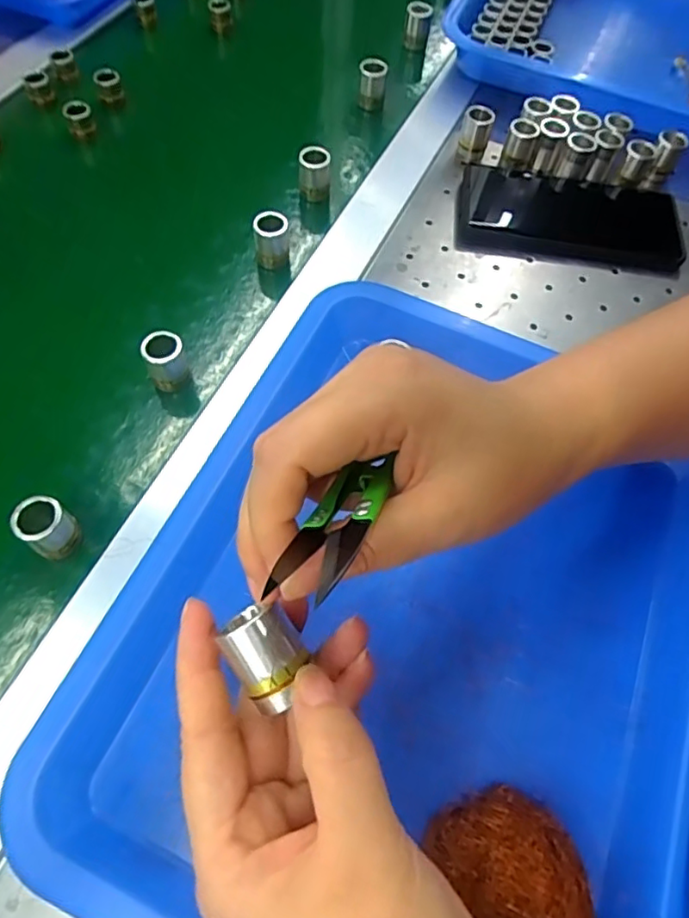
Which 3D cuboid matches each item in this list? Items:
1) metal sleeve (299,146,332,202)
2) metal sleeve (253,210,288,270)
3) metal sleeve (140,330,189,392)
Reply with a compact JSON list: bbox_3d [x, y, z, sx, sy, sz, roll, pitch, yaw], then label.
[{"bbox_3d":[-0.022,-0.211,0.427,0.023,0.036,0.019,3,62,-2],"label":"metal sleeve"},{"bbox_3d":[-0.050,-0.150,0.393,0.022,0.032,0.020,2,62,-3],"label":"metal sleeve"},{"bbox_3d":[-0.105,-0.057,0.337,0.022,0.031,0.019,-20,66,-14],"label":"metal sleeve"}]

